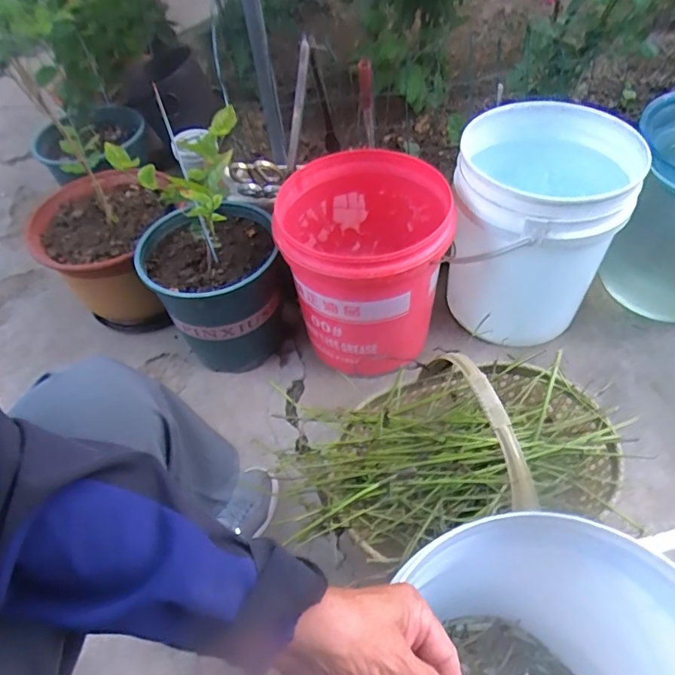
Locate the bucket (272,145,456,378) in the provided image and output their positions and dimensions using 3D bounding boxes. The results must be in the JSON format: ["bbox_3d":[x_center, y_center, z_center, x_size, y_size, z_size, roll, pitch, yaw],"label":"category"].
[{"bbox_3d":[0.044,-0.125,0.958,0.275,0.325,0.272,-4,49,4],"label":"bucket"}]

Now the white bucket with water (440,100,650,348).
[{"bbox_3d":[0.358,-0.201,0.967,0.276,0.342,0.280,14,53,14],"label":"white bucket with water"}]

